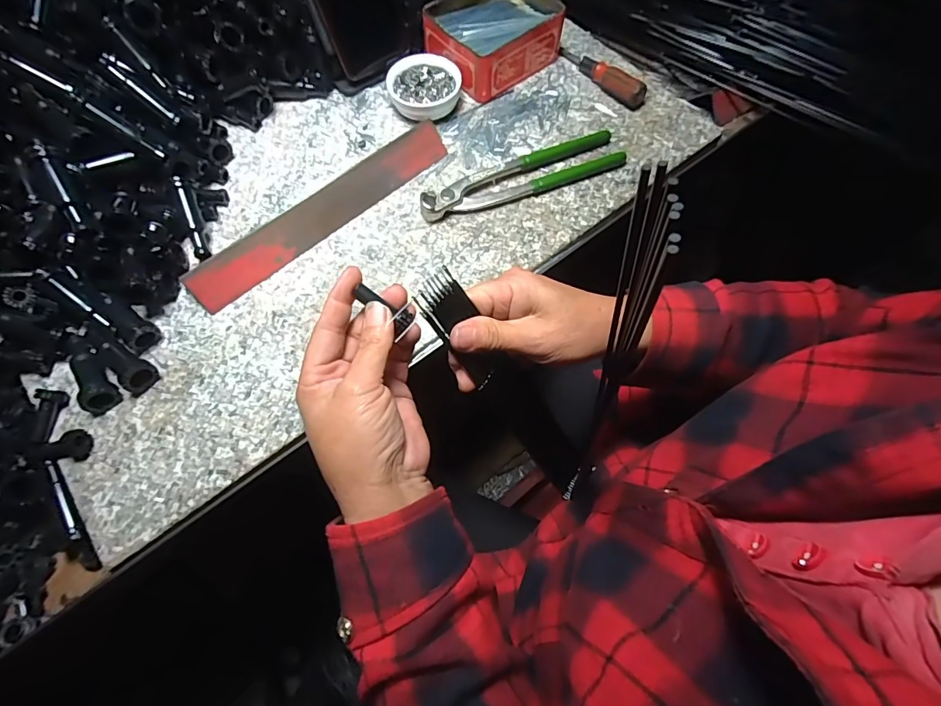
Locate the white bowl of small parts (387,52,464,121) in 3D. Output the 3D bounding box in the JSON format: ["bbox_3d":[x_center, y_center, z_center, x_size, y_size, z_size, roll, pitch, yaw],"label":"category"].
[{"bbox_3d":[-0.045,-0.264,0.448,0.071,0.027,0.070,0,67,0],"label":"white bowl of small parts"}]

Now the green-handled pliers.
[{"bbox_3d":[0.048,-0.163,0.410,0.196,0.017,0.041,-22,69,-9],"label":"green-handled pliers"}]

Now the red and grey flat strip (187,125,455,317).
[{"bbox_3d":[-0.125,-0.126,0.390,0.255,0.034,0.005,-40,35,-15],"label":"red and grey flat strip"}]

